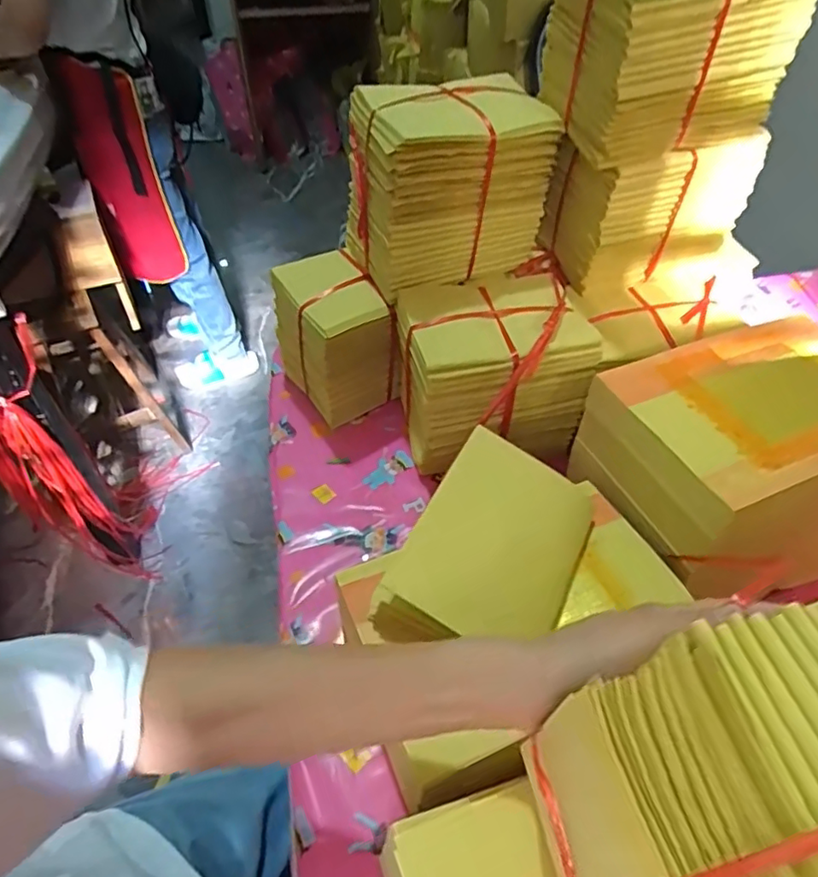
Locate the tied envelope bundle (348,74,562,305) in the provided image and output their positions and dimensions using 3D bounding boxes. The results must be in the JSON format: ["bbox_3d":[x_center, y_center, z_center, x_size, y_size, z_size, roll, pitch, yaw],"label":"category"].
[{"bbox_3d":[0.038,-0.246,0.586,0.183,0.153,0.112,-18,50,-15],"label":"tied envelope bundle"}]

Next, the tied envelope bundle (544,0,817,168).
[{"bbox_3d":[0.214,-0.326,0.496,0.170,0.134,0.120,-11,48,-10],"label":"tied envelope bundle"}]

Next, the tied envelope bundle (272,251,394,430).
[{"bbox_3d":[-0.081,-0.107,0.662,0.092,0.149,0.125,-25,52,-21],"label":"tied envelope bundle"}]

